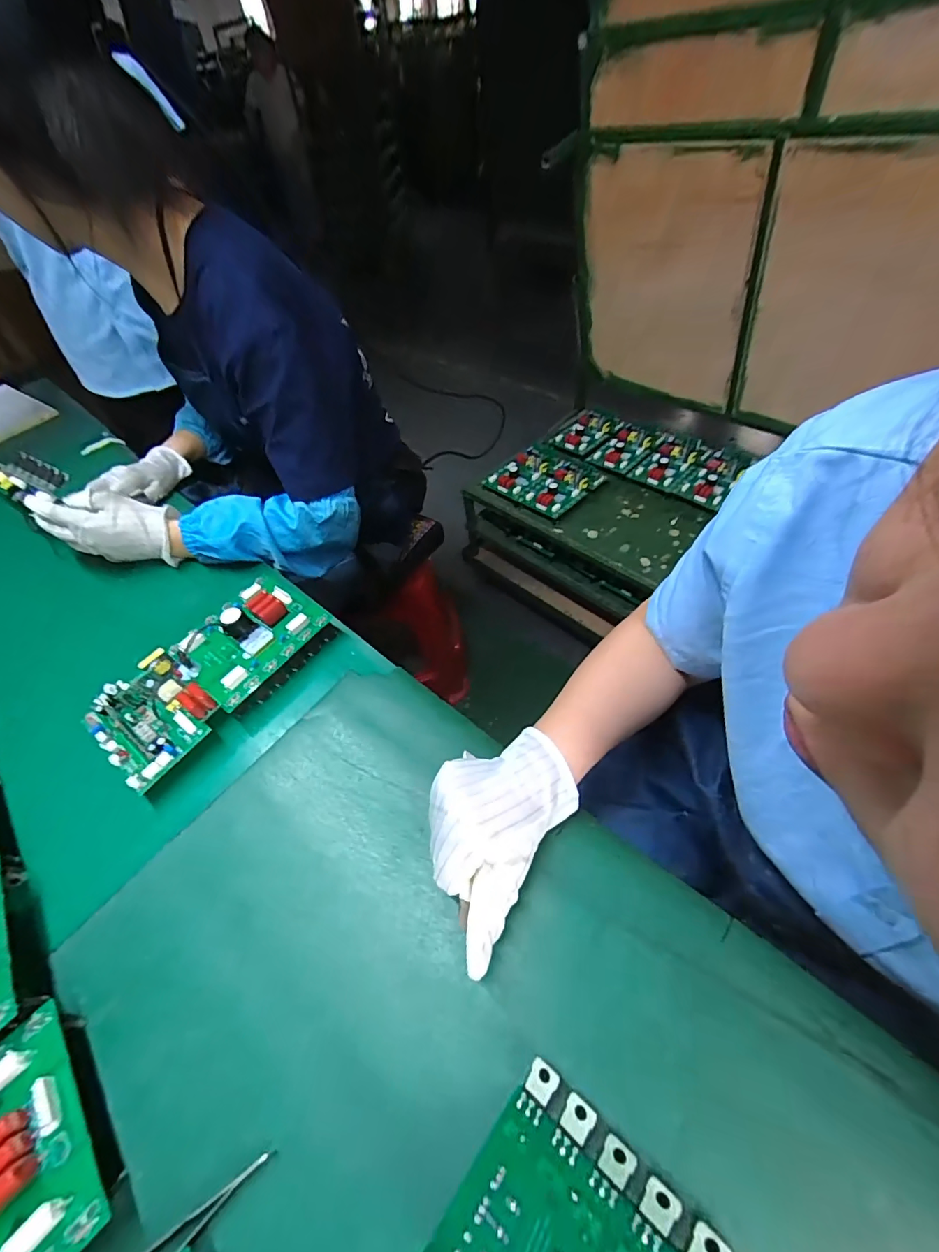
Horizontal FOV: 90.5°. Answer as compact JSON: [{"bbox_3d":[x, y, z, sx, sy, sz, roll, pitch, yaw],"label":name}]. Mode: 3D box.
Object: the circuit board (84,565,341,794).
[{"bbox_3d":[-0.261,0.042,0.477,0.120,0.048,0.231,27,59,26],"label":"circuit board"}]

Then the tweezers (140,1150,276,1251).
[{"bbox_3d":[-0.155,0.327,0.250,0.099,0.011,0.011,-28,53,-17],"label":"tweezers"}]

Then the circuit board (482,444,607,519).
[{"bbox_3d":[0.200,-0.392,1.238,0.245,0.034,0.233,34,62,30],"label":"circuit board"}]

